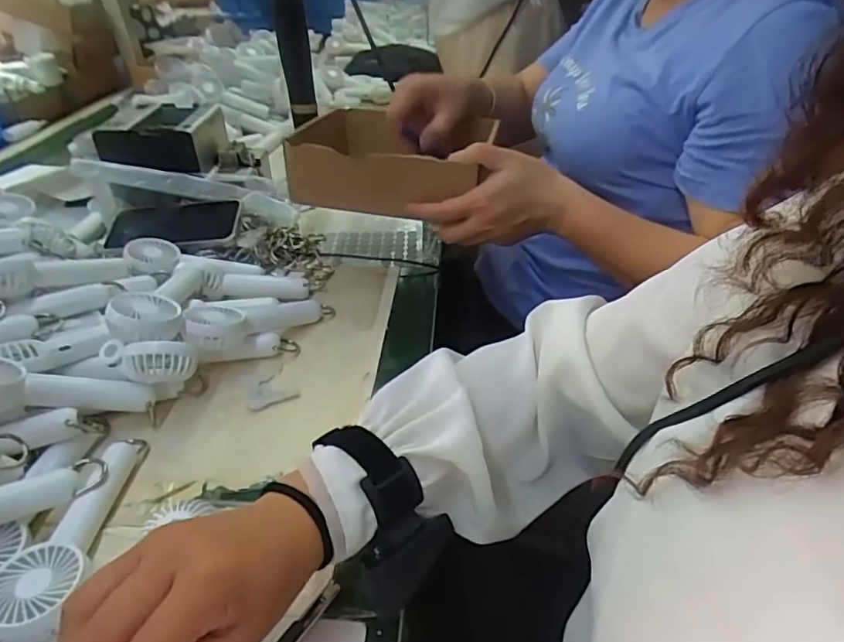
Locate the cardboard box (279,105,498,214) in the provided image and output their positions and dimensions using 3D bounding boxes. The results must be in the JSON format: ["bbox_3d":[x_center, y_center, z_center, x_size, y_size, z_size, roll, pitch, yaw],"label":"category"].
[{"bbox_3d":[-0.030,-0.191,0.621,0.200,0.067,0.186,5,38,12],"label":"cardboard box"}]

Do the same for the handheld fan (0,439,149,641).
[{"bbox_3d":[-0.249,0.144,0.392,0.052,0.031,0.158,-4,37,-5],"label":"handheld fan"}]

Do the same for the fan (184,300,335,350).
[{"bbox_3d":[-0.163,-0.002,0.559,0.048,0.029,0.163,27,23,32],"label":"fan"}]

